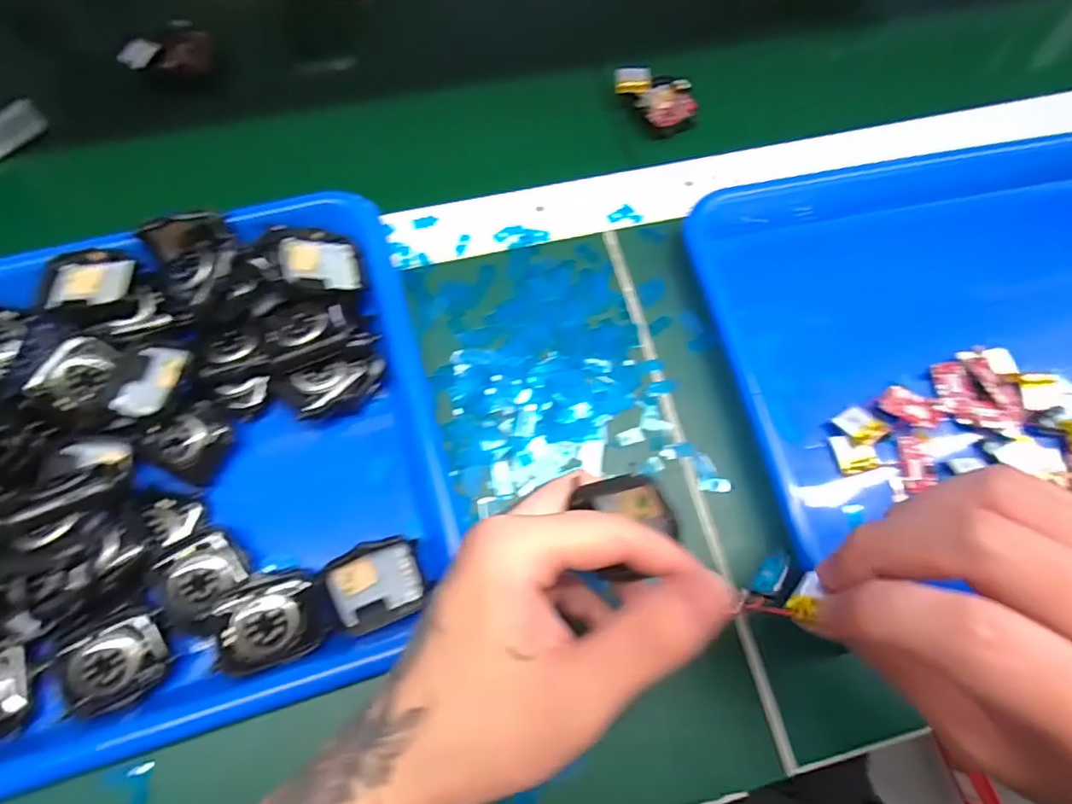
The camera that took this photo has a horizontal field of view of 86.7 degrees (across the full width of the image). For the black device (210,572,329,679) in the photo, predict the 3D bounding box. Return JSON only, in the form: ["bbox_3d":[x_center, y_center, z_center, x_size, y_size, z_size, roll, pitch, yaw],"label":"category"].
[{"bbox_3d":[-0.117,0.096,0.248,0.041,0.015,0.036,-18,72,-8],"label":"black device"}]

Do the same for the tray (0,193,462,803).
[{"bbox_3d":[-0.215,0.035,0.269,0.328,0.048,0.251,-15,71,-7],"label":"tray"}]

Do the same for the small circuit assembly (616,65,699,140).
[{"bbox_3d":[0.083,-0.207,0.385,0.038,0.012,0.058,-34,75,-13],"label":"small circuit assembly"}]

